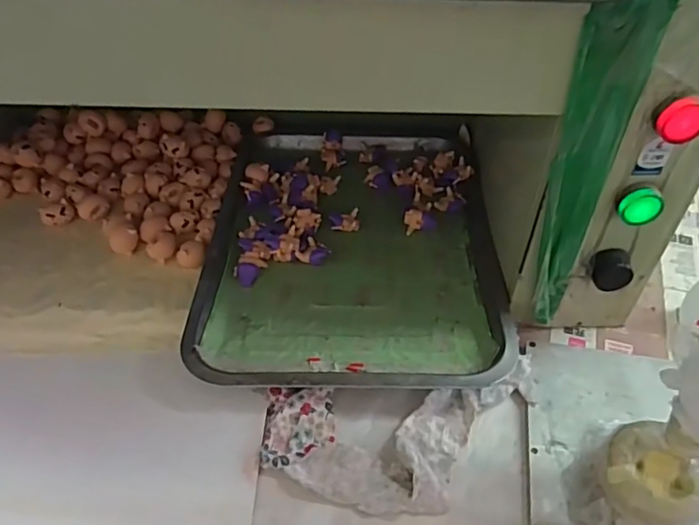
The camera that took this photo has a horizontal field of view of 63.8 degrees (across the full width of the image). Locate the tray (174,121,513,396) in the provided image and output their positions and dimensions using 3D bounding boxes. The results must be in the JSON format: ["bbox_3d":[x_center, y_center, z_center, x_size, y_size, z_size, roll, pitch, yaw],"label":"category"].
[{"bbox_3d":[0.003,-0.034,0.545,0.258,0.026,0.357,0,47,1],"label":"tray"}]

